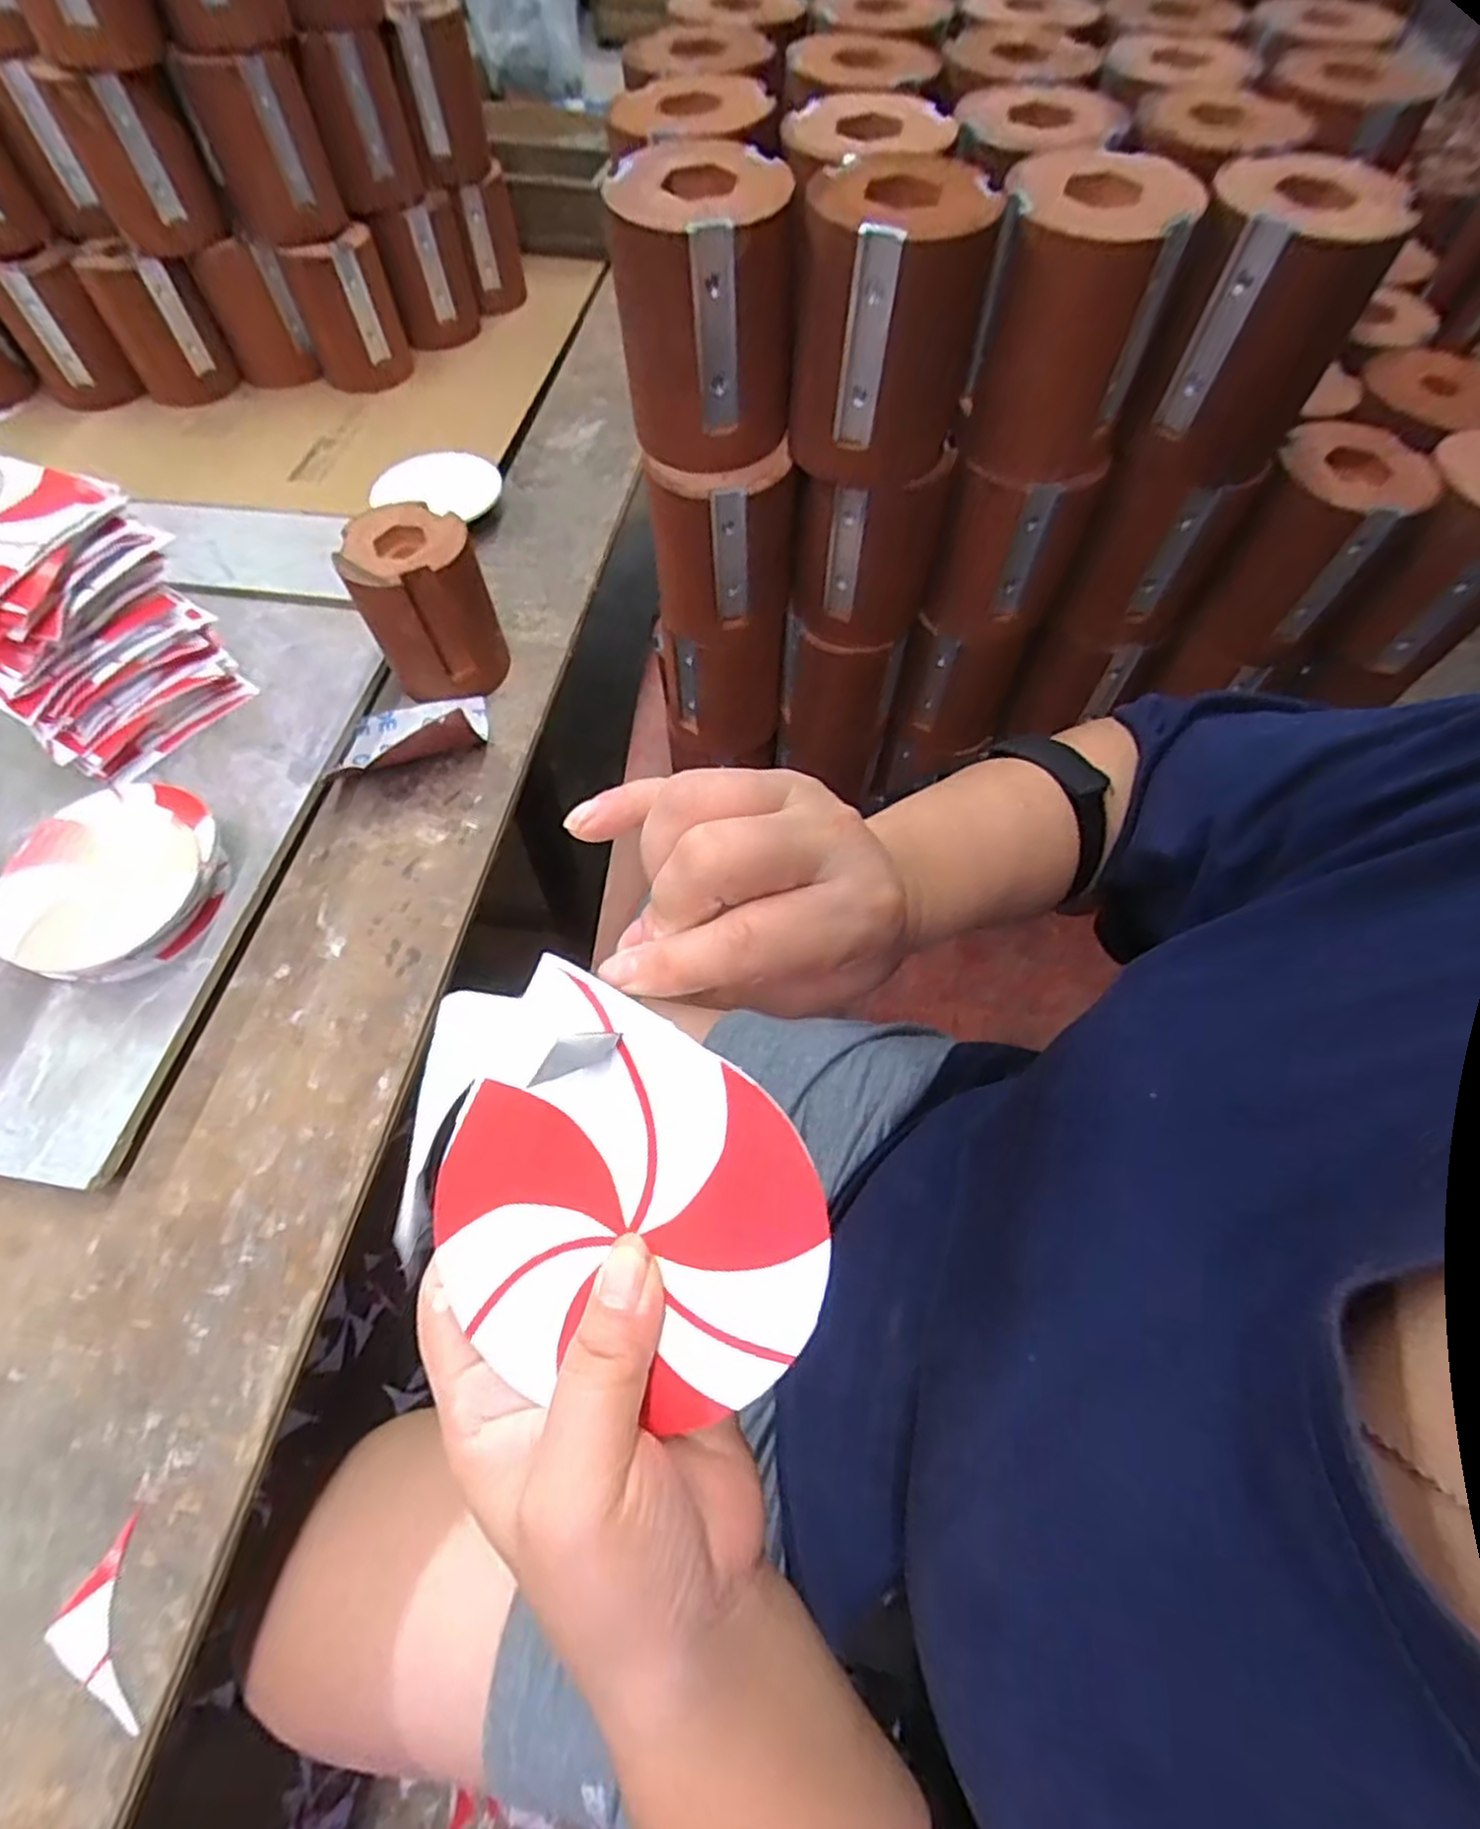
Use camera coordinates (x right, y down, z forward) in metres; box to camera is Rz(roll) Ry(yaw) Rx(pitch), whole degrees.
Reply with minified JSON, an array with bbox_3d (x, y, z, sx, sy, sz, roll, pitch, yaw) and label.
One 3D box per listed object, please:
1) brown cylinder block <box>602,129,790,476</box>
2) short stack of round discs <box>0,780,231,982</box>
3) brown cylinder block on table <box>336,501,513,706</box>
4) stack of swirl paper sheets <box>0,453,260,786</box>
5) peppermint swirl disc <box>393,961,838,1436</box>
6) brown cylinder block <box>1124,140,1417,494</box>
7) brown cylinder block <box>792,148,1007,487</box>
[{"bbox_3d":[-0.017,-0.280,0.358,0.077,0.097,0.071,-2,62,-2],"label":"brown cylinder block"},{"bbox_3d":[-0.337,-0.018,0.417,0.107,0.039,0.110,-33,67,-17],"label":"short stack of round discs"},{"bbox_3d":[-0.202,-0.202,0.496,0.077,0.089,0.077,-17,63,-10],"label":"brown cylinder block on table"},{"bbox_3d":[-0.401,-0.171,0.454,0.129,0.122,0.124,22,64,11],"label":"stack of swirl paper sheets"},{"bbox_3d":[-0.032,0.070,0.195,0.104,0.006,0.104,0,92,8],"label":"peppermint swirl disc"},{"bbox_3d":[0.231,-0.264,0.348,0.073,0.099,0.075,25,64,12],"label":"brown cylinder block"},{"bbox_3d":[0.068,-0.267,0.351,0.076,0.100,0.072,14,62,6],"label":"brown cylinder block"}]

